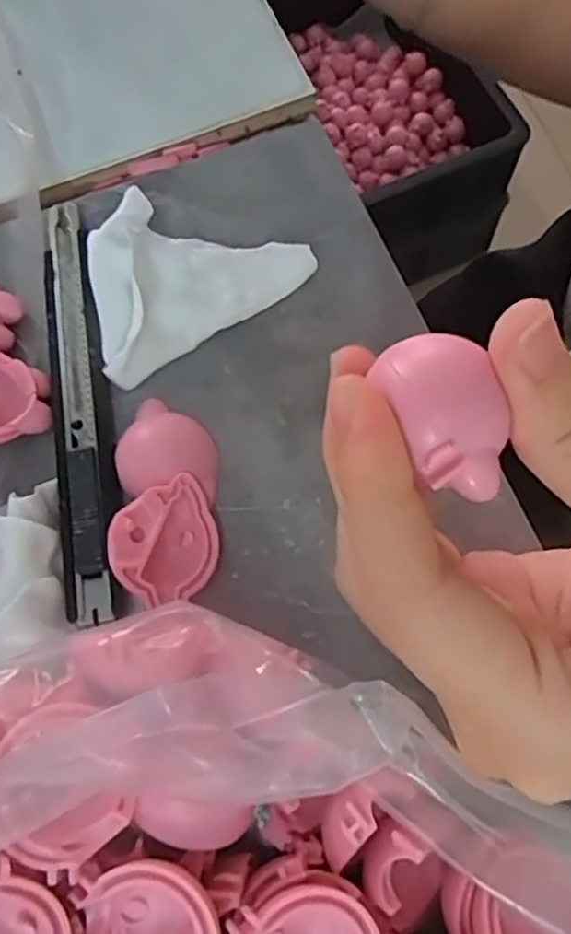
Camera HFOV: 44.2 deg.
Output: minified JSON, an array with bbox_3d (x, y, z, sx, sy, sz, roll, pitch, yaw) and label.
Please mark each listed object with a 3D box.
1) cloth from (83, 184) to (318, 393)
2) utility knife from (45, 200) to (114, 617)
[{"bbox_3d":[-0.032,-0.063,0.216,0.070,0.013,0.046,-33,72,-9],"label":"cloth"},{"bbox_3d":[-0.062,-0.022,0.205,0.011,0.005,0.133,-10,70,-1],"label":"utility knife"}]

